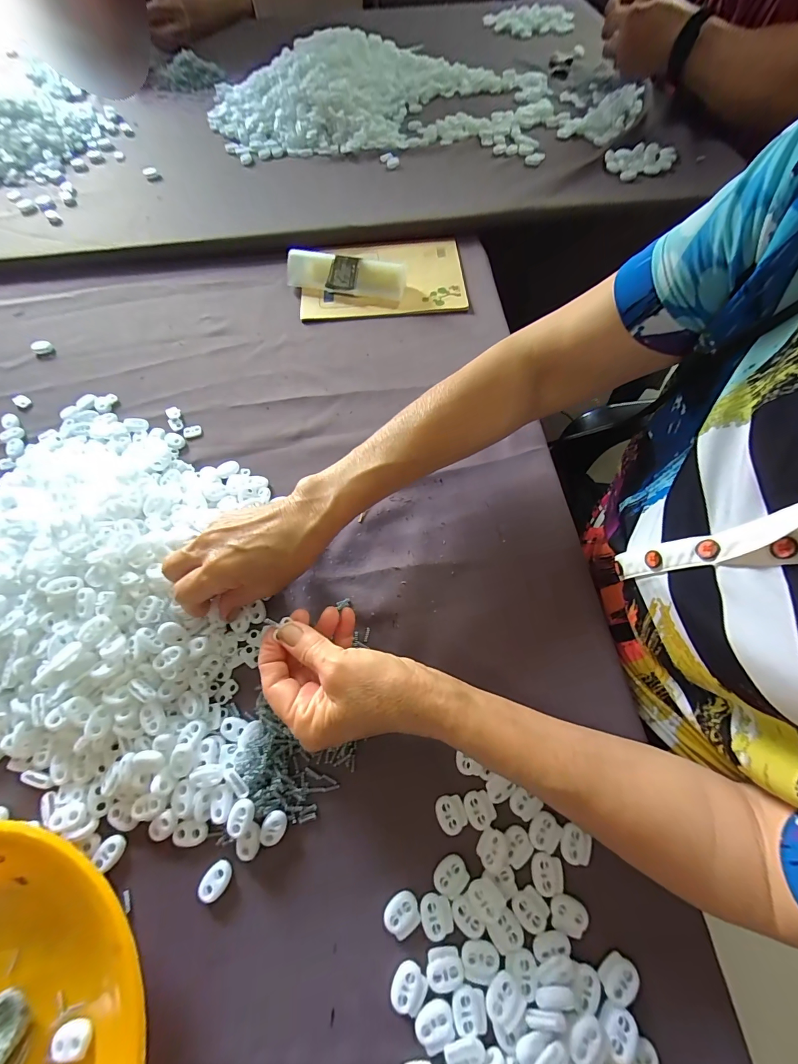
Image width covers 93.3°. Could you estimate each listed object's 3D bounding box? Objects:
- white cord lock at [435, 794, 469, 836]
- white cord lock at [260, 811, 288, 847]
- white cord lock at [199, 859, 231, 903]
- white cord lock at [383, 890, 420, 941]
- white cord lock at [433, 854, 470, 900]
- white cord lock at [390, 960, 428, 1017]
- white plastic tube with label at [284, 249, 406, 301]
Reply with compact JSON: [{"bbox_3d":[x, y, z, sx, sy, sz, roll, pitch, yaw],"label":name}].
[{"bbox_3d":[0.036,0.193,0.257,0.020,0.004,0.021,-11,66,-3],"label":"white cord lock"},{"bbox_3d":[-0.085,0.200,0.255,0.016,0.005,0.021,23,77,-10],"label":"white cord lock"},{"bbox_3d":[-0.121,0.229,0.247,0.016,0.004,0.022,36,72,16],"label":"white cord lock"},{"bbox_3d":[0.002,0.242,0.238,0.022,0.005,0.020,-39,70,-14],"label":"white cord lock"},{"bbox_3d":[0.034,0.222,0.243,0.021,0.004,0.019,-43,71,-15],"label":"white cord lock"},{"bbox_3d":[0.006,0.271,0.224,0.020,0.006,0.020,14,67,8],"label":"white cord lock"},{"bbox_3d":[-0.069,-0.325,0.478,0.151,0.031,0.046,7,66,6],"label":"white plastic tube with label"}]

